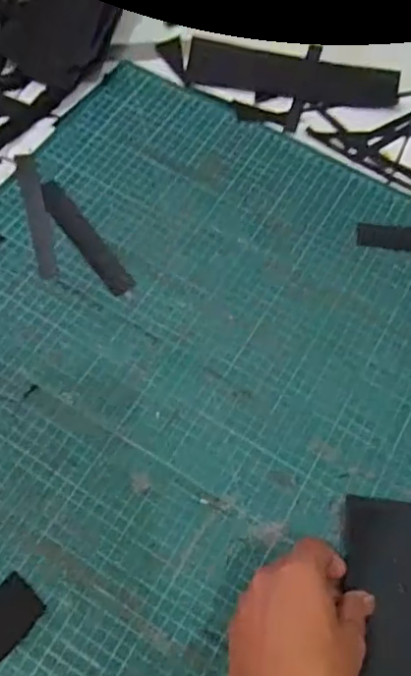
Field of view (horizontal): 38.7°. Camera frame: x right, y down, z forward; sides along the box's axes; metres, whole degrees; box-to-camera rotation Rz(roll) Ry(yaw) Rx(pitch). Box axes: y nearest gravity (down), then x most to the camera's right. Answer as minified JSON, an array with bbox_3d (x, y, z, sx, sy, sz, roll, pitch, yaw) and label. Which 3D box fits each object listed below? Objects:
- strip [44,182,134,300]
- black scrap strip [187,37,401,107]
[{"bbox_3d":[-0.114,-0.097,0.550,0.026,0.004,0.144,-33,71,-16],"label":"strip"},{"bbox_3d":[0.100,-0.298,0.666,0.236,0.008,0.072,10,65,2],"label":"black scrap strip"}]

